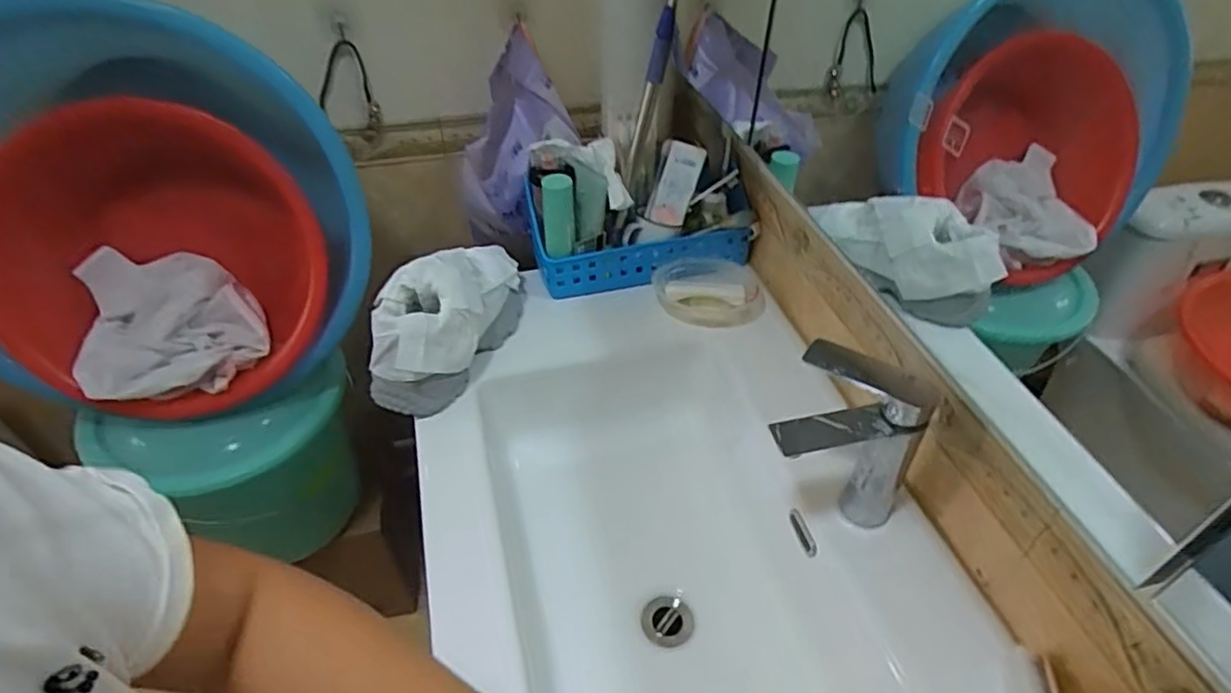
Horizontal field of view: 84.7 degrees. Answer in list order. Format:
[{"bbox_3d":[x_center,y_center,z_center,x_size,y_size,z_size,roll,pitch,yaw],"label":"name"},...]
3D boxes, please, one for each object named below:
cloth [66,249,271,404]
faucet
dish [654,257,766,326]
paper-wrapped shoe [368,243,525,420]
[{"bbox_3d":[-0.595,-0.027,0.908,0.223,0.055,0.197,1,84,-11],"label":"cloth"},{"bbox_3d":[0.218,0.106,0.649,0.121,0.180,0.105,19,45,18],"label":"faucet"},{"bbox_3d":[0.134,-0.079,0.982,0.151,0.045,0.109,-2,42,-4],"label":"dish"},{"bbox_3d":[-0.203,-0.048,0.837,0.093,0.132,0.270,15,44,14],"label":"paper-wrapped shoe"}]

